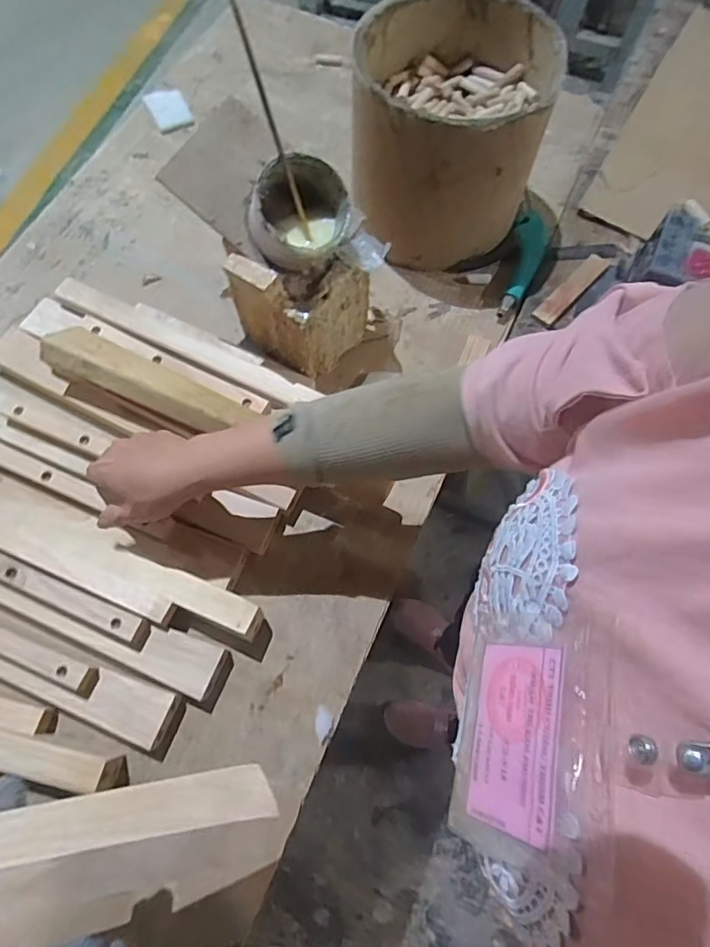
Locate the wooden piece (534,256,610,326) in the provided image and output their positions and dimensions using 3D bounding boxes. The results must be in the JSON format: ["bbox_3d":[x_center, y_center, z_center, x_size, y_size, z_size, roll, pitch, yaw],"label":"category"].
[{"bbox_3d":[0.266,-0.228,0.650,0.027,0.008,0.130,43,74,12],"label":"wooden piece"}]

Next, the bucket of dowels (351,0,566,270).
[{"bbox_3d":[0.099,-0.376,0.608,0.193,0.194,0.207,1,70,-2],"label":"bucket of dowels"}]

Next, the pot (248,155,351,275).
[{"bbox_3d":[-0.051,-0.229,0.467,0.086,0.068,0.087,1,70,-2],"label":"pot"}]

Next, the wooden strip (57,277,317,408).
[{"bbox_3d":[-0.184,-0.142,0.571,0.303,0.012,0.035,26,71,7],"label":"wooden strip"}]

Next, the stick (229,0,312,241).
[{"bbox_3d":[-0.065,-0.278,0.425,0.006,0.174,0.012,-31,40,-13],"label":"stick"}]

